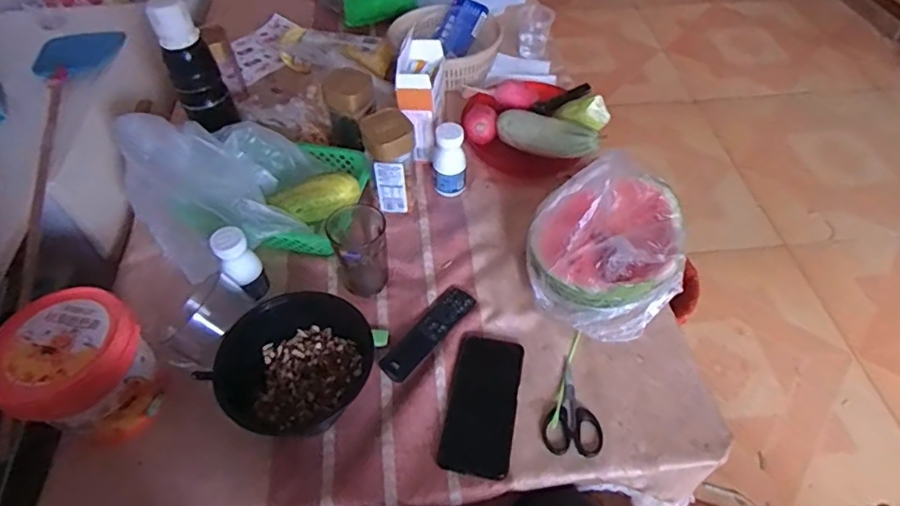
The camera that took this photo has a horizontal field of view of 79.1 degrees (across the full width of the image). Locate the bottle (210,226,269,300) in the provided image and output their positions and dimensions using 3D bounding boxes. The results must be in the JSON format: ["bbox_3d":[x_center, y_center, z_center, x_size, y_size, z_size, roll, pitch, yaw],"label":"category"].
[{"bbox_3d":[-0.262,0.018,0.687,0.044,0.104,0.040,-25,55,-18],"label":"bottle"}]

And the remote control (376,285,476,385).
[{"bbox_3d":[-0.025,0.095,0.681,0.042,0.014,0.150,31,58,23],"label":"remote control"}]

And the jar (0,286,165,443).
[{"bbox_3d":[-0.391,0.123,0.581,0.122,0.129,0.124,-1,51,1],"label":"jar"}]

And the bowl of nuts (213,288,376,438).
[{"bbox_3d":[-0.173,0.119,0.621,0.168,0.082,0.146,-21,54,-15],"label":"bowl of nuts"}]

